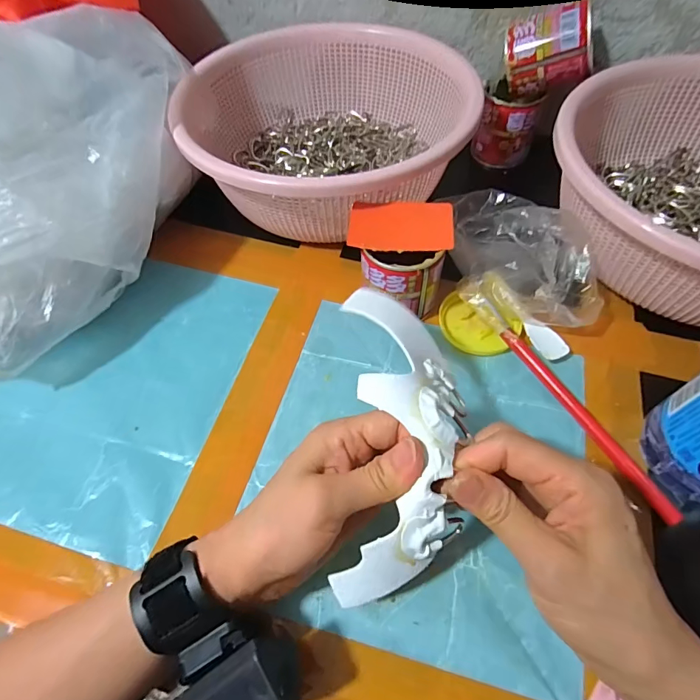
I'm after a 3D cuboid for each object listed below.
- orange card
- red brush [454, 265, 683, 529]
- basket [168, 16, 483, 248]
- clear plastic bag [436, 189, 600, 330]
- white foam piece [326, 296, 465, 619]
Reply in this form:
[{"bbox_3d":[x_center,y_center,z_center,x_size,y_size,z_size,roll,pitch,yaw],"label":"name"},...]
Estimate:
[{"bbox_3d":[0.040,-0.097,0.331,0.079,0.008,0.050,3,64,2],"label":"orange card"},{"bbox_3d":[0.158,0.022,0.319,0.032,0.020,0.217,-25,59,-13],"label":"red brush"},{"bbox_3d":[-0.023,-0.221,0.432,0.266,0.098,0.238,-11,57,-5],"label":"basket"},{"bbox_3d":[0.143,-0.082,0.358,0.103,0.060,0.143,1,57,3],"label":"clear plastic bag"},{"bbox_3d":[0.027,0.041,0.236,0.063,0.048,0.181,2,70,6],"label":"white foam piece"}]

